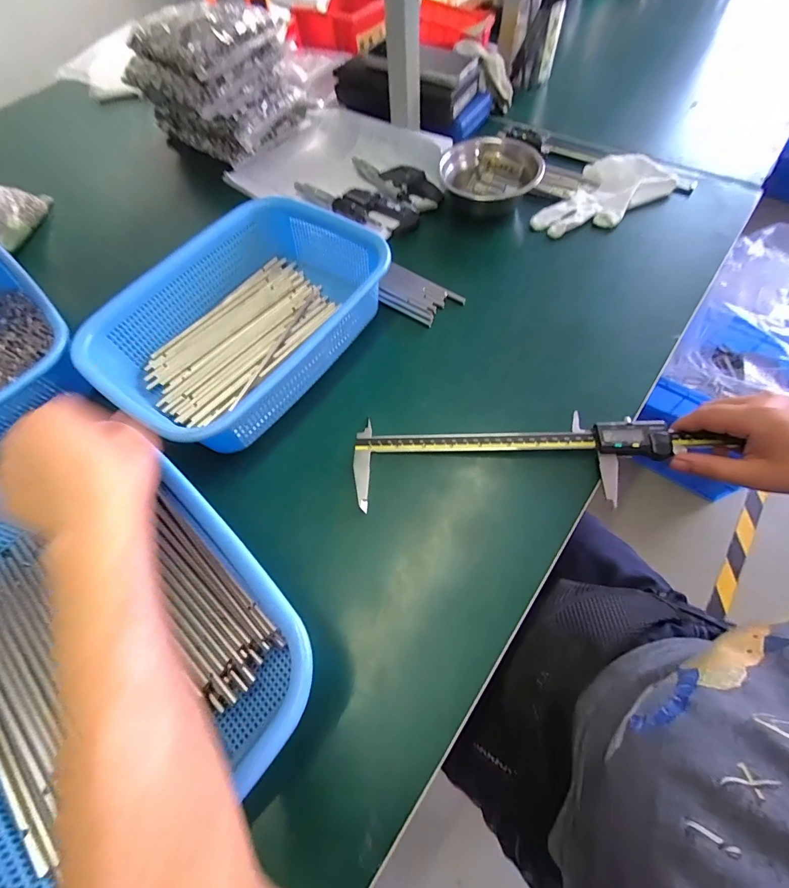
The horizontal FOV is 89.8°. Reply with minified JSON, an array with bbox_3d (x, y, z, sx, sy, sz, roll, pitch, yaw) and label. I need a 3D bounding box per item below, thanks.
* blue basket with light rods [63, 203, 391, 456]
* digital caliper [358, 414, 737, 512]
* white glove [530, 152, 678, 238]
[{"bbox_3d":[-0.153,-0.130,0.403,0.187,0.063,0.278,30,67,18],"label":"blue basket with light rods"},{"bbox_3d":[0.119,0.013,0.347,0.312,0.016,0.076,-3,61,8],"label":"digital caliper"},{"bbox_3d":[0.259,-0.315,0.505,0.176,0.045,0.090,-31,64,-13],"label":"white glove"}]

